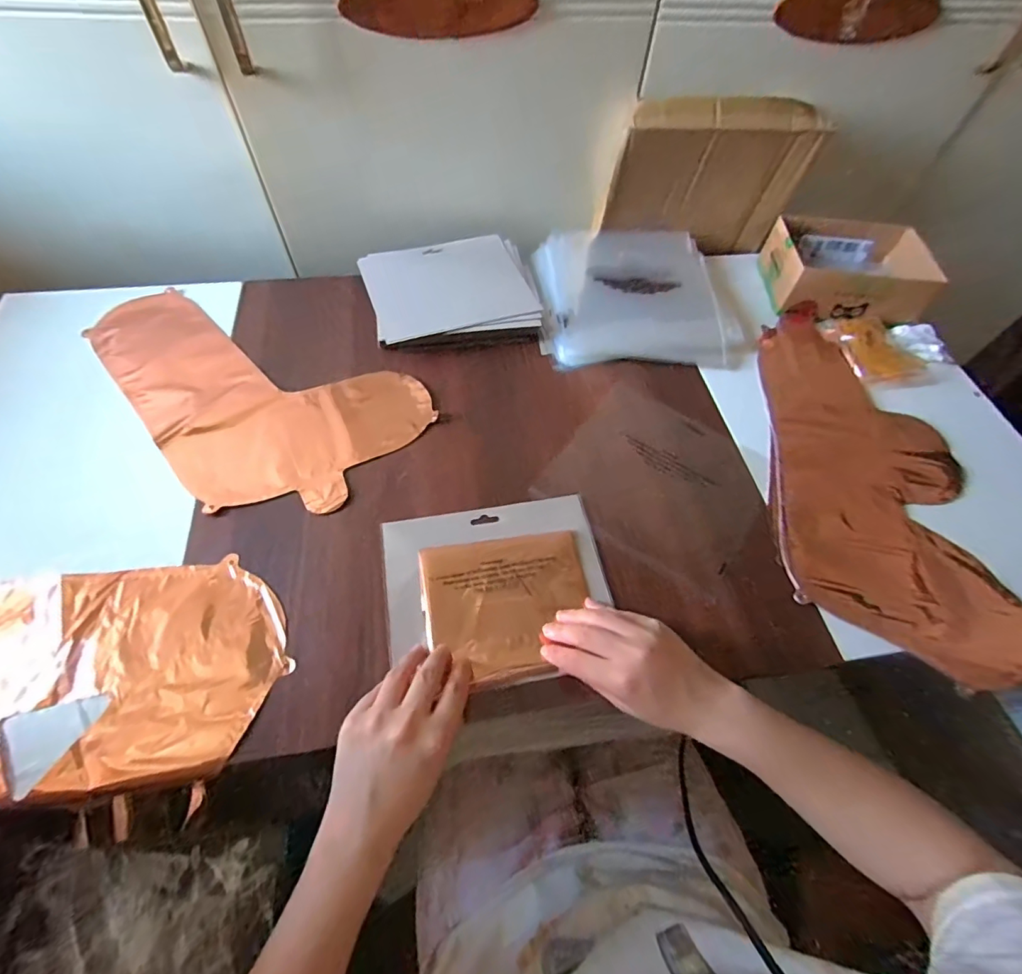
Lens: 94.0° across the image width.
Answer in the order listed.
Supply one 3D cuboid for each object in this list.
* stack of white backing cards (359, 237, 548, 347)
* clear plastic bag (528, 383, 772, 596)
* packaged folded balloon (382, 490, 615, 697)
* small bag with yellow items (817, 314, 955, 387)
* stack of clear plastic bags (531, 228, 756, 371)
[{"bbox_3d":[-0.075,-0.252,0.615,0.206,0.029,0.174,-9,60,-10],"label":"stack of white backing cards"},{"bbox_3d":[0.155,-0.008,0.500,0.200,0.009,0.181,34,66,16],"label":"clear plastic bag"},{"bbox_3d":[-0.011,0.089,0.428,0.194,0.012,0.161,-8,60,-9],"label":"packaged folded balloon"},{"bbox_3d":[0.489,-0.183,0.618,0.141,0.031,0.103,-5,60,-7],"label":"small bag with yellow items"},{"bbox_3d":[0.161,-0.257,0.631,0.254,0.036,0.244,-1,59,-5],"label":"stack of clear plastic bags"}]

